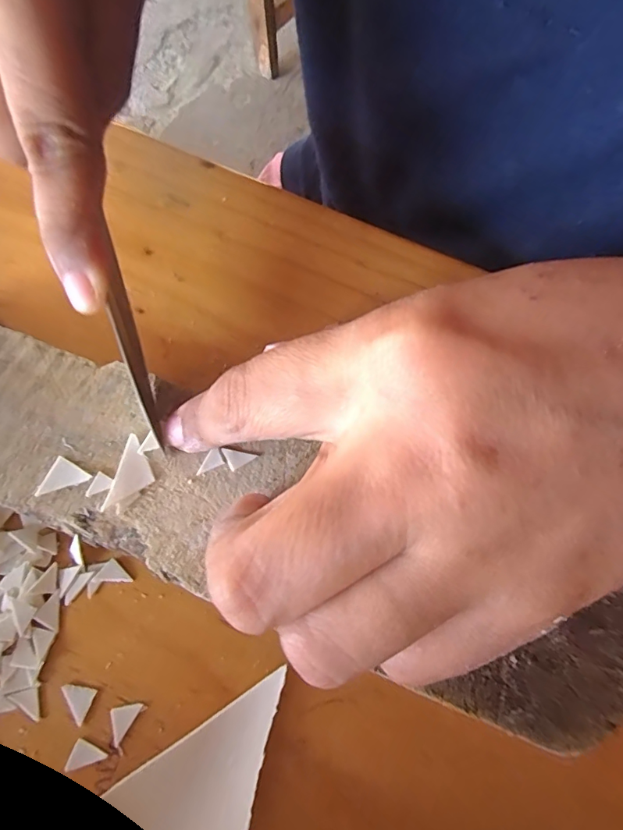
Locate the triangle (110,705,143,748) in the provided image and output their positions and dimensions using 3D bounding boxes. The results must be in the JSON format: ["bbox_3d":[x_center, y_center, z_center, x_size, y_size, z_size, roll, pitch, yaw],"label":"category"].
[{"bbox_3d":[-0.054,0.086,0.131,0.007,0.004,0.011,28,72,11],"label":"triangle"}]

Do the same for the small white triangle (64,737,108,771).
[{"bbox_3d":[-0.062,0.094,0.127,0.009,0.004,0.008,23,69,11],"label":"small white triangle"}]

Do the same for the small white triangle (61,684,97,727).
[{"bbox_3d":[-0.067,0.081,0.130,0.009,0.004,0.009,18,69,5],"label":"small white triangle"}]

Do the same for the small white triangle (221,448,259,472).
[{"bbox_3d":[-0.022,0.012,0.143,0.009,0.004,0.007,-28,72,-12],"label":"small white triangle"}]

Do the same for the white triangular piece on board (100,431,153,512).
[{"bbox_3d":[-0.054,0.018,0.139,0.011,0.004,0.023,13,69,3],"label":"white triangular piece on board"}]

